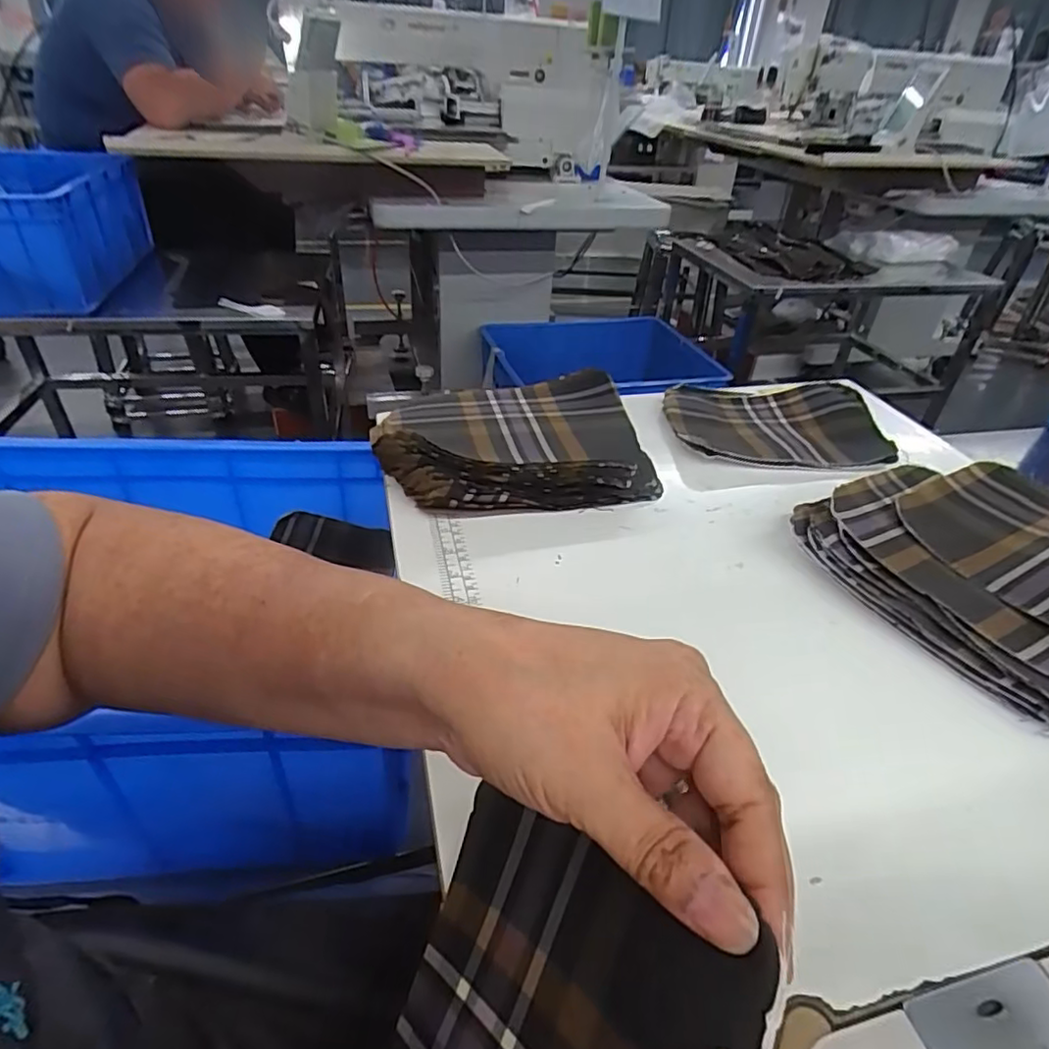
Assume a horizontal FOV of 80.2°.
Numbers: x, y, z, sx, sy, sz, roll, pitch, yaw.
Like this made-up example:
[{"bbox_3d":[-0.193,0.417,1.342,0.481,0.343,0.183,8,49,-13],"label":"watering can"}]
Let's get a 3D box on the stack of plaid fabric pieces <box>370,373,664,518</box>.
[{"bbox_3d":[-0.011,-0.071,0.509,0.218,0.051,0.146,-8,38,-17],"label":"stack of plaid fabric pieces"}]

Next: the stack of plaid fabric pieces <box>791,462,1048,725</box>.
[{"bbox_3d":[0.318,0.017,0.406,0.190,0.077,0.216,-16,41,-26],"label":"stack of plaid fabric pieces"}]

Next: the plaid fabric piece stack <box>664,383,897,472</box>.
[{"bbox_3d":[0.231,-0.096,0.587,0.187,0.029,0.139,5,36,1],"label":"plaid fabric piece stack"}]

